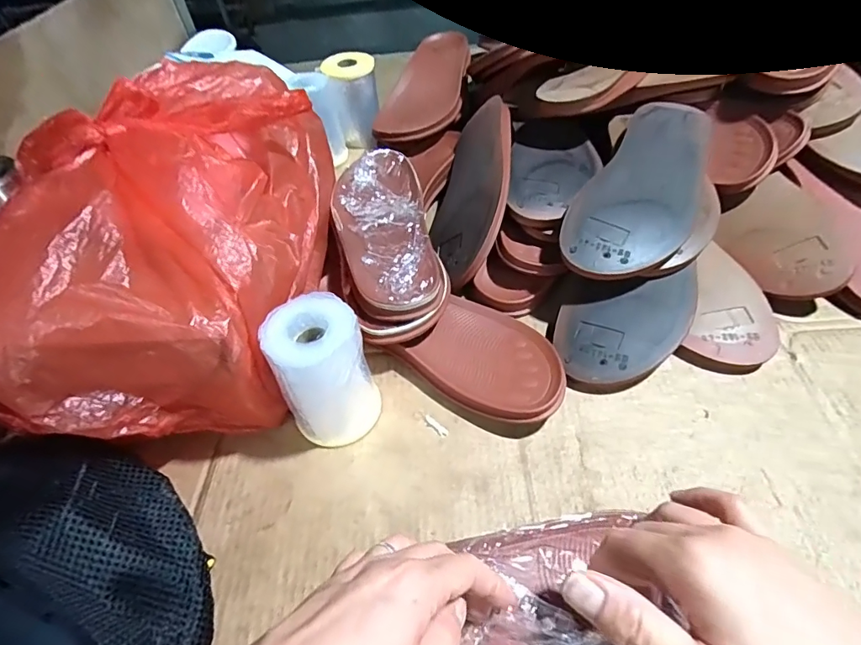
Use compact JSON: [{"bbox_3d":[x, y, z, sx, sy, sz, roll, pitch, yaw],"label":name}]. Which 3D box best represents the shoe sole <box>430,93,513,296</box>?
[{"bbox_3d":[0.041,-0.145,0.509,0.026,0.113,0.240,29,49,-30],"label":"shoe sole"}]

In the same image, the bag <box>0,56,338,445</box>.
[{"bbox_3d":[-0.220,-0.067,0.400,0.235,0.189,0.337,-1,48,6],"label":"bag"}]

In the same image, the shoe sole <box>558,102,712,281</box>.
[{"bbox_3d":[0.207,-0.131,0.442,0.095,0.036,0.242,24,55,25],"label":"shoe sole"}]

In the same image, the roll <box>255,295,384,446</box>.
[{"bbox_3d":[-0.078,0.038,0.349,0.062,0.107,0.062,-3,50,3],"label":"roll"}]

